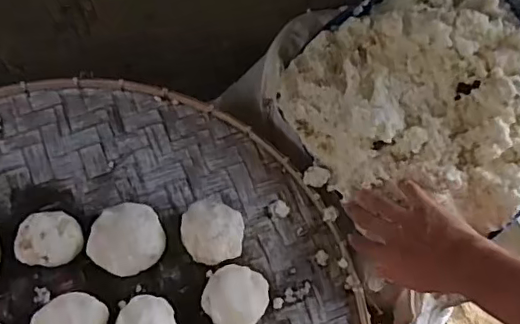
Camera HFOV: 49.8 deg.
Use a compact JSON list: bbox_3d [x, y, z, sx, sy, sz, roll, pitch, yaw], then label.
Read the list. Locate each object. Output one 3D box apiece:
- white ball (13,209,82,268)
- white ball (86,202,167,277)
[{"bbox_3d":[-0.244,0.091,0.656,0.075,0.057,0.066,11,72,2],"label":"white ball"},{"bbox_3d":[-0.156,0.091,0.660,0.082,0.068,0.082,1,72,-2],"label":"white ball"}]

